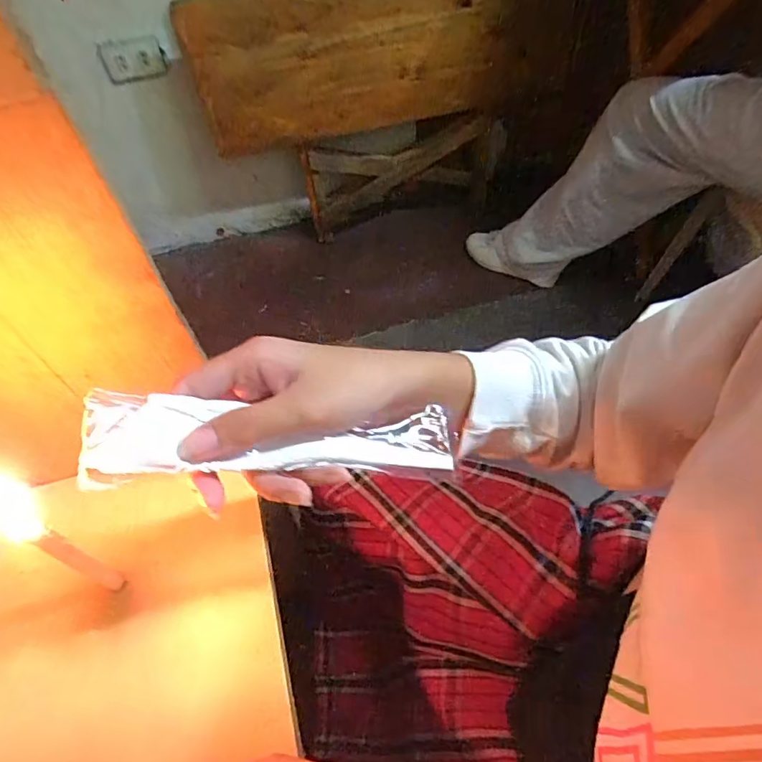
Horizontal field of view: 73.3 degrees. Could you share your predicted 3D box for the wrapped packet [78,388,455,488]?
[{"bbox_3d":[-0.044,0.031,0.268,0.192,0.017,0.039,6,48,-26],"label":"wrapped packet"}]

